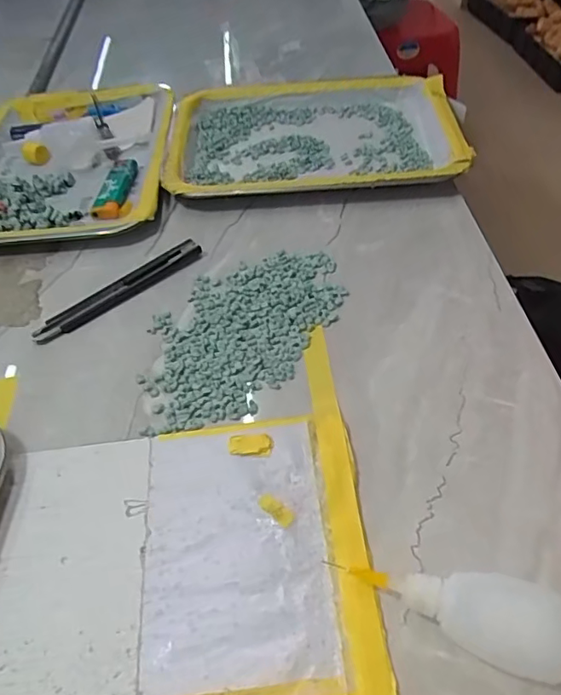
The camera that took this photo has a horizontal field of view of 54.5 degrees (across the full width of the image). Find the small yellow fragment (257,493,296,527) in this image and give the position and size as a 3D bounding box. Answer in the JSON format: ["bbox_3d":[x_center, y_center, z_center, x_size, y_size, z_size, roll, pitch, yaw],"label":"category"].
[{"bbox_3d":[-0.002,0.082,0.278,0.021,0.004,0.009,31,57,29],"label":"small yellow fragment"}]

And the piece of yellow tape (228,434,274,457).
[{"bbox_3d":[-0.017,0.054,0.304,0.024,0.004,0.013,0,48,5],"label":"piece of yellow tape"}]

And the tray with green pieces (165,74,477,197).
[{"bbox_3d":[0.028,-0.204,0.520,0.265,0.029,0.200,-4,47,2],"label":"tray with green pieces"}]

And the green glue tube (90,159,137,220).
[{"bbox_3d":[-0.147,-0.142,0.482,0.027,0.011,0.083,-4,47,2],"label":"green glue tube"}]

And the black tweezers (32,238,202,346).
[{"bbox_3d":[-0.116,-0.044,0.397,0.134,0.010,0.016,-35,54,-24],"label":"black tweezers"}]

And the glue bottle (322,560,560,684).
[{"bbox_3d":[0.075,0.114,0.241,0.095,0.017,0.037,12,50,16],"label":"glue bottle"}]

